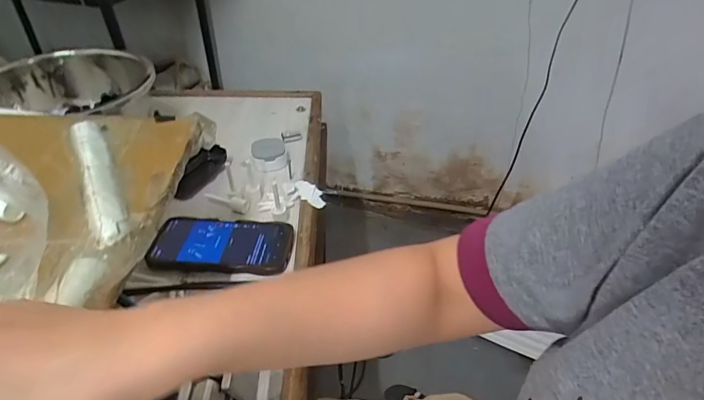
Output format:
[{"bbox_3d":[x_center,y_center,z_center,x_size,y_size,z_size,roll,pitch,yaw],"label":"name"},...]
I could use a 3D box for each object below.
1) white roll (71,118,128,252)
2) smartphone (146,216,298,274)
[{"bbox_3d":[-0.217,-0.022,0.355,0.024,0.014,0.172,-21,45,-25],"label":"white roll"},{"bbox_3d":[-0.161,0.053,0.515,0.168,0.011,0.083,3,40,0],"label":"smartphone"}]

